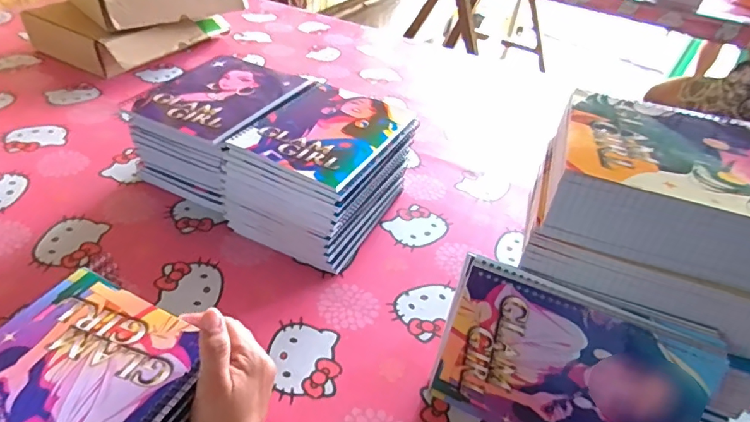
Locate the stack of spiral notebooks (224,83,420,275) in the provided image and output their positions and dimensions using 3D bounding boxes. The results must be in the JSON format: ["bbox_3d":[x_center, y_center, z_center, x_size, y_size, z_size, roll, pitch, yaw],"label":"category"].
[{"bbox_3d":[-0.062,-0.048,0.624,0.151,0.123,0.196,23,42,18],"label":"stack of spiral notebooks"}]

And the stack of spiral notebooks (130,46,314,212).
[{"bbox_3d":[-0.204,-0.106,0.679,0.164,0.126,0.193,24,42,19],"label":"stack of spiral notebooks"}]

